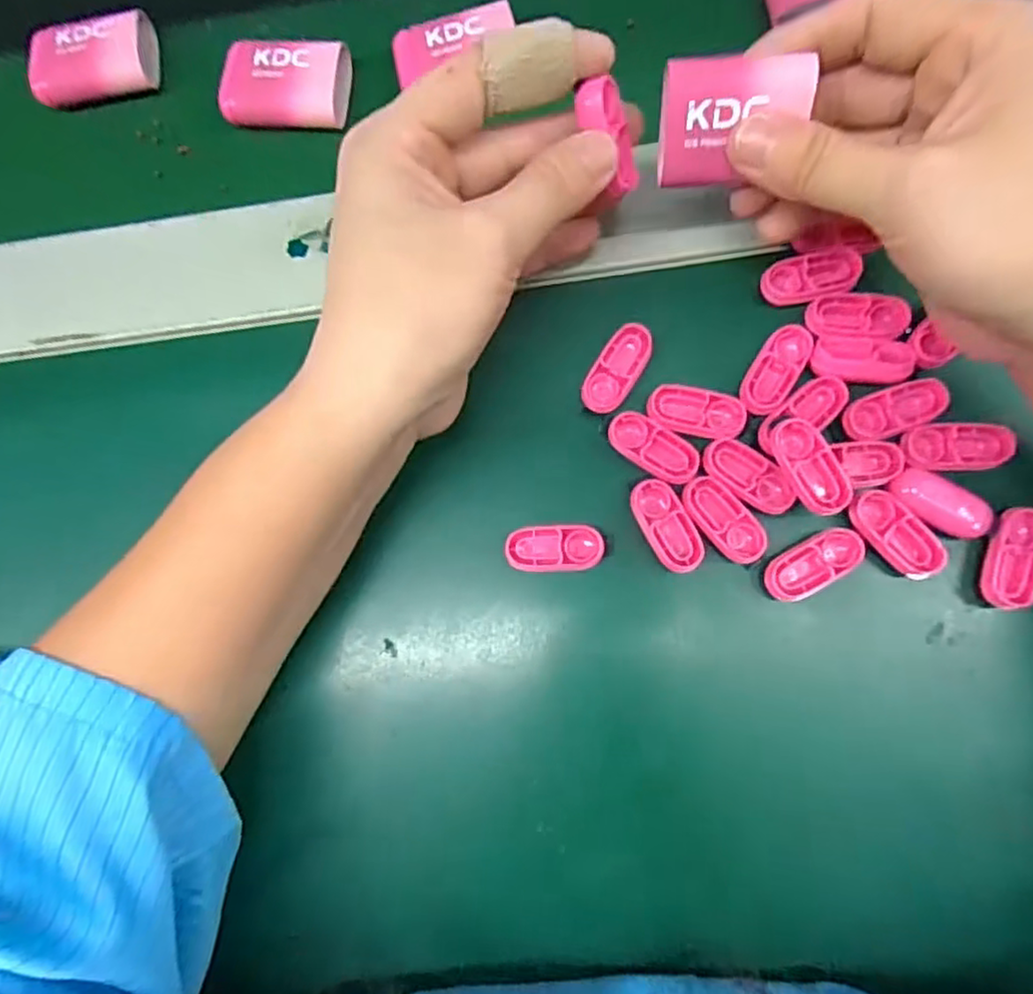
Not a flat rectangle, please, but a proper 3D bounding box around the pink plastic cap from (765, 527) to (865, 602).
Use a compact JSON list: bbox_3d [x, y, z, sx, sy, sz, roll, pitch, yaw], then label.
[{"bbox_3d":[0.102,0.023,0.226,0.034,0.009,0.016,-32,80,1],"label":"pink plastic cap"}]

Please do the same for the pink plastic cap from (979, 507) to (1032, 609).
[{"bbox_3d":[0.166,0.020,0.220,0.016,0.006,0.034,18,84,8],"label":"pink plastic cap"}]

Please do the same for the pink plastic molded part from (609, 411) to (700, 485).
[{"bbox_3d":[0.048,-0.017,0.234,0.034,0.004,0.016,33,86,9],"label":"pink plastic molded part"}]

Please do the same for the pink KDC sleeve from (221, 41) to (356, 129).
[{"bbox_3d":[-0.094,-0.170,0.270,0.050,0.012,0.036,5,82,6],"label":"pink KDC sleeve"}]

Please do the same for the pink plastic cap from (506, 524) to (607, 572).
[{"bbox_3d":[0.014,0.018,0.233,0.033,0.008,0.016,-2,82,6],"label":"pink plastic cap"}]

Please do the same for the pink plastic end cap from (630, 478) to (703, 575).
[{"bbox_3d":[0.053,0.010,0.229,0.015,0.004,0.034,-26,80,2],"label":"pink plastic end cap"}]

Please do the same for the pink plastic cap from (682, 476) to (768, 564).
[{"bbox_3d":[0.072,0.007,0.227,0.014,0.004,0.034,-40,80,-1],"label":"pink plastic cap"}]

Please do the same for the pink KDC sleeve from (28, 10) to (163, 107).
[{"bbox_3d":[-0.180,-0.188,0.281,0.048,0.016,0.035,-9,81,4],"label":"pink KDC sleeve"}]

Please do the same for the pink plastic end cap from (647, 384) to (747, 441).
[{"bbox_3d":[0.064,-0.030,0.233,0.033,0.004,0.016,13,83,8],"label":"pink plastic end cap"}]

